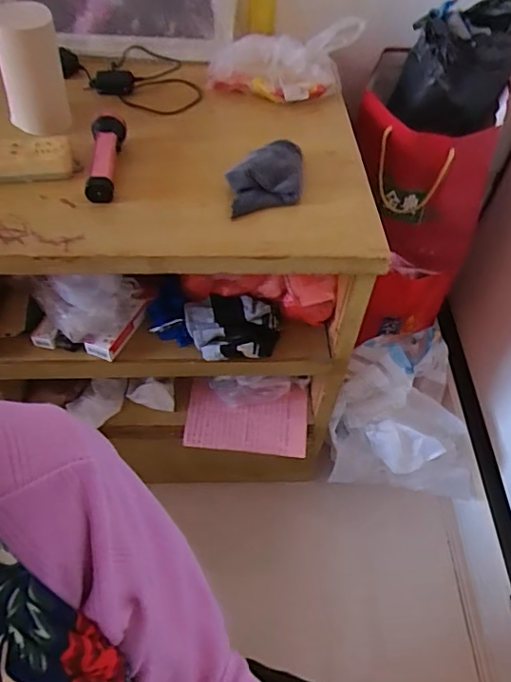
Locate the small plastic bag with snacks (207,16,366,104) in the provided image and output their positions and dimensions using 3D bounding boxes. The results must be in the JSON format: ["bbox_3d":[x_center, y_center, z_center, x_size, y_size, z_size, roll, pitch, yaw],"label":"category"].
[{"bbox_3d":[0.038,-0.393,0.772,0.219,0.078,0.078,1,51,13],"label":"small plastic bag with snacks"}]

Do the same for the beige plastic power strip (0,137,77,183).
[{"bbox_3d":[-0.298,-0.210,0.636,0.160,0.039,0.044,-4,53,-6],"label":"beige plastic power strip"}]

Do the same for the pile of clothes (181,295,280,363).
[{"bbox_3d":[-0.035,-0.016,0.775,0.137,0.048,0.091,8,52,3],"label":"pile of clothes"}]

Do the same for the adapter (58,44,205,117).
[{"bbox_3d":[-0.186,-0.388,0.791,0.219,0.030,0.125,19,54,11],"label":"adapter"}]

